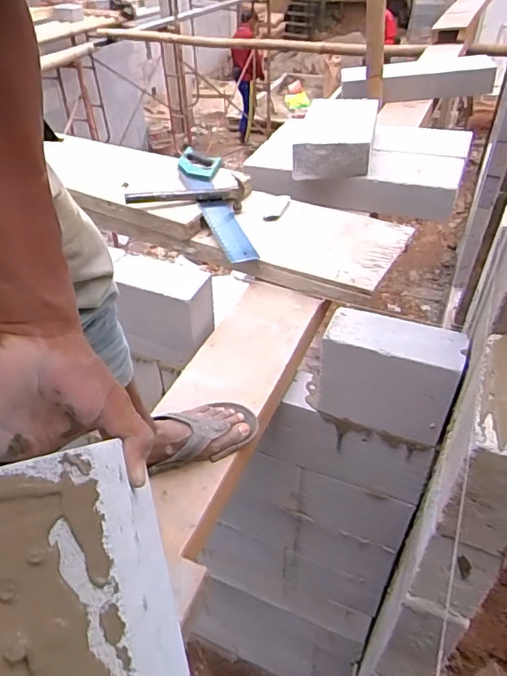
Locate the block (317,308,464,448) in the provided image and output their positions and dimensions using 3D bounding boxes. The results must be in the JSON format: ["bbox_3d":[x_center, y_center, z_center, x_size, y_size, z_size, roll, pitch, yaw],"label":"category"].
[{"bbox_3d":[0.254,0.061,0.946,0.230,0.201,0.126,17,45,20],"label":"block"}]

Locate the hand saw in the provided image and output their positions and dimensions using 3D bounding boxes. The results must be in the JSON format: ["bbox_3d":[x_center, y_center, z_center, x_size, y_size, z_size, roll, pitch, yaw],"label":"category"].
[{"bbox_3d":[-0.110,-0.358,1.306,0.110,0.024,0.510,-13,51,-8],"label":"hand saw"}]

